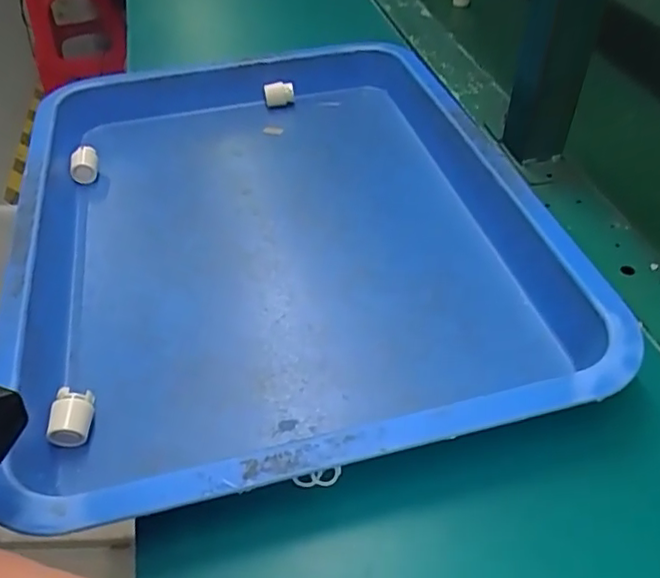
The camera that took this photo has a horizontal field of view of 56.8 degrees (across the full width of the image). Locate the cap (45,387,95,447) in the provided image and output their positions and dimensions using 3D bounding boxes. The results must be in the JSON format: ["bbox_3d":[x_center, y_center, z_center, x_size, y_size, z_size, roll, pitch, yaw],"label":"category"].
[{"bbox_3d":[-0.138,0.070,0.328,0.021,0.020,0.026,3,45,6],"label":"cap"}]

